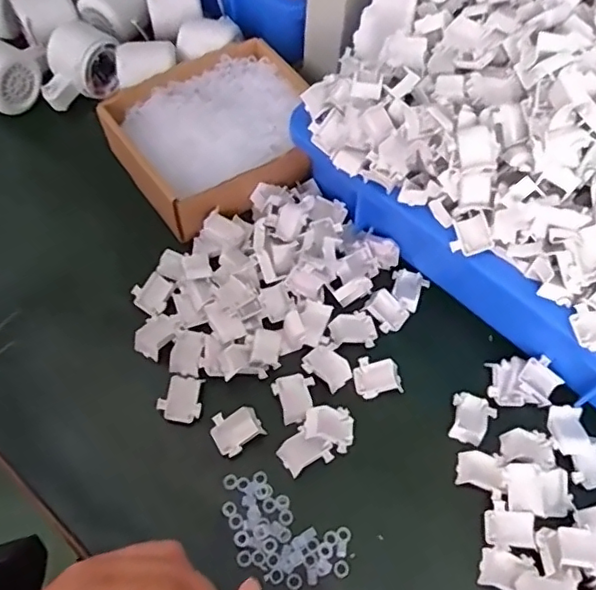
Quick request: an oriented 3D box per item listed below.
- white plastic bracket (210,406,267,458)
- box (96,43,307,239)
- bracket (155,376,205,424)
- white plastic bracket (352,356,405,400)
[{"bbox_3d":[-0.042,0.091,0.386,0.032,0.012,0.028,-29,65,-17],"label":"white plastic bracket"},{"bbox_3d":[-0.065,-0.141,0.507,0.174,0.053,0.141,-31,65,-18],"label":"box"},{"bbox_3d":[-0.080,0.071,0.397,0.028,0.009,0.032,12,60,5],"label":"bracket"},{"bbox_3d":[0.057,0.059,0.414,0.034,0.009,0.030,-8,60,-7],"label":"white plastic bracket"}]

